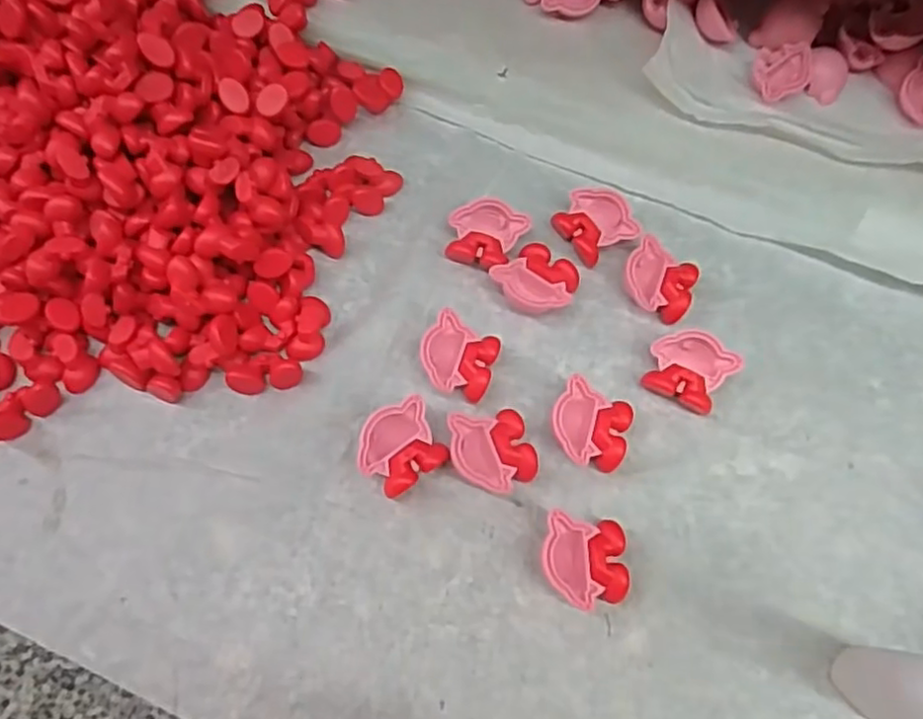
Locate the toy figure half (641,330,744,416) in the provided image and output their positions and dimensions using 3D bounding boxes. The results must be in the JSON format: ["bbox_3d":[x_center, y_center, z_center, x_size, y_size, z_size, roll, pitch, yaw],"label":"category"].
[{"bbox_3d":[0.101,0.005,0.301,0.035,0.016,0.032,33,71,11],"label":"toy figure half"}]

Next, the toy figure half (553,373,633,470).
[{"bbox_3d":[0.055,0.029,0.289,0.032,0.017,0.034,14,68,4],"label":"toy figure half"}]

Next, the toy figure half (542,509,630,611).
[{"bbox_3d":[0.049,0.081,0.267,0.033,0.017,0.034,6,68,1],"label":"toy figure half"}]

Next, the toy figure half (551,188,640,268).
[{"bbox_3d":[0.064,-0.066,0.329,0.034,0.016,0.034,-25,71,-11],"label":"toy figure half"}]

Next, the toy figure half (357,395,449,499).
[{"bbox_3d":[-0.026,0.038,0.282,0.035,0.017,0.031,-32,72,-13],"label":"toy figure half"}]

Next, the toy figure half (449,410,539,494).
[{"bbox_3d":[0.013,0.040,0.284,0.033,0.017,0.034,-10,69,-5],"label":"toy figure half"}]

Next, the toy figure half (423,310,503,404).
[{"bbox_3d":[-0.001,0.000,0.300,0.032,0.016,0.033,17,69,5],"label":"toy figure half"}]

